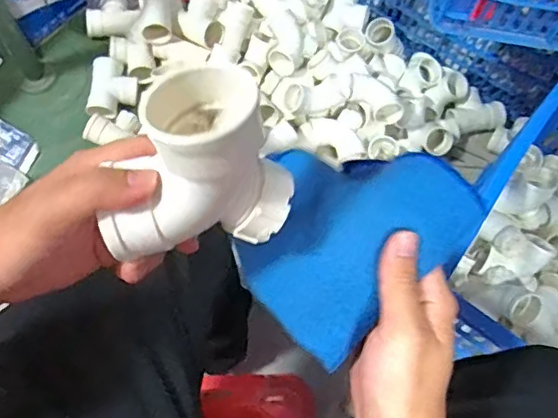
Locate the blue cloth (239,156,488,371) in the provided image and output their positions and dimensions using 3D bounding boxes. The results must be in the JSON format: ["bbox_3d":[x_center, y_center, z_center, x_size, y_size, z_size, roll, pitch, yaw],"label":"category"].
[{"bbox_3d":[0.047,0.028,0.361,0.135,0.040,0.130,11,89,23],"label":"blue cloth"}]

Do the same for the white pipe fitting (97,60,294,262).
[{"bbox_3d":[-0.043,-0.025,0.287,0.096,0.072,0.071,-9,70,-6],"label":"white pipe fitting"}]

